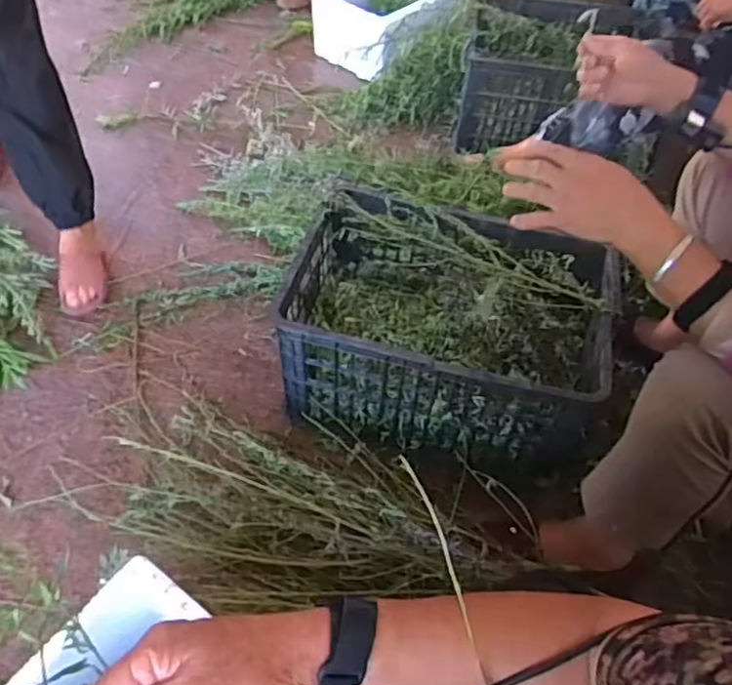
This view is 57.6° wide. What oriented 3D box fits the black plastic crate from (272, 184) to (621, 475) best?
[{"bbox_3d":[0.141,-0.025,1.109,0.500,0.259,0.355,13,52,8],"label":"black plastic crate"}]

